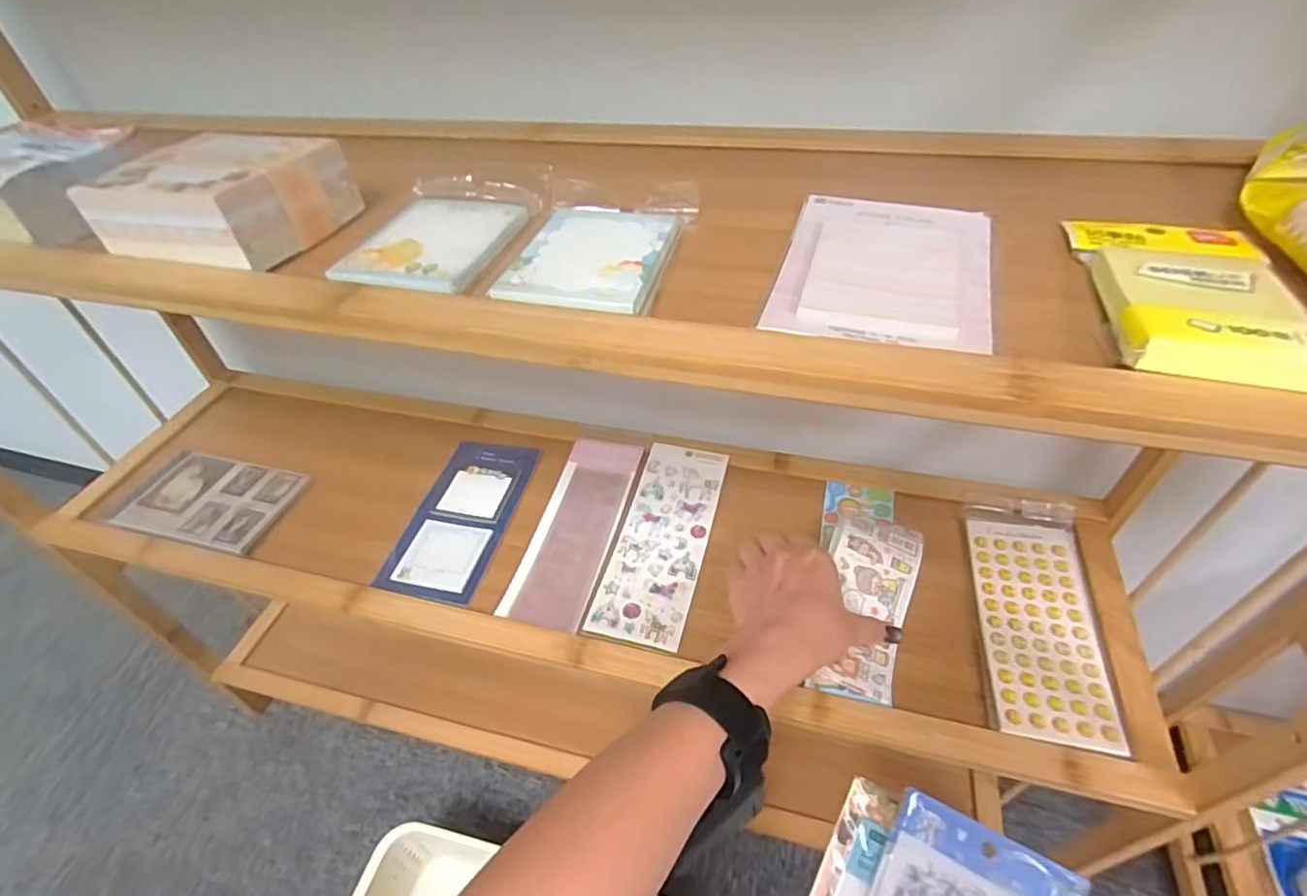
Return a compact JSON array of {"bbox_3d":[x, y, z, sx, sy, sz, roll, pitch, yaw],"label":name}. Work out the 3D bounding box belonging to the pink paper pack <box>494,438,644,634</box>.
[{"bbox_3d":[-0.063,0.063,0.505,0.064,0.004,0.178,10,50,12],"label":"pink paper pack"}]

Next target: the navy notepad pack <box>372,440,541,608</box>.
[{"bbox_3d":[-0.161,0.056,0.520,0.081,0.006,0.162,8,47,10],"label":"navy notepad pack"}]

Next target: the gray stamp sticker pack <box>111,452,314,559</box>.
[{"bbox_3d":[-0.390,0.043,0.539,0.151,0.009,0.094,9,47,11],"label":"gray stamp sticker pack"}]

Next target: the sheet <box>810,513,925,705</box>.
[{"bbox_3d":[0.155,0.107,0.440,0.063,0.020,0.141,12,55,14],"label":"sheet"}]

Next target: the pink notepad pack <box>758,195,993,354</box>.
[{"bbox_3d":[0.095,-0.075,0.253,0.080,0.005,0.104,13,48,14],"label":"pink notepad pack"}]

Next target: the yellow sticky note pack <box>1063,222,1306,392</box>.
[{"bbox_3d":[0.192,-0.060,0.220,0.064,0.013,0.112,11,47,13],"label":"yellow sticky note pack"}]

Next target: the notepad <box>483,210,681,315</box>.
[{"bbox_3d":[-0.025,-0.084,0.262,0.063,0.004,0.081,7,47,10],"label":"notepad"}]

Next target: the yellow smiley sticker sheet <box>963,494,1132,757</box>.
[{"bbox_3d":[0.269,0.110,0.432,0.073,0.005,0.187,8,47,10],"label":"yellow smiley sticker sheet"}]

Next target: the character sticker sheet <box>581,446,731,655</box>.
[{"bbox_3d":[0.008,0.071,0.494,0.070,0.007,0.183,11,50,12],"label":"character sticker sheet"}]

